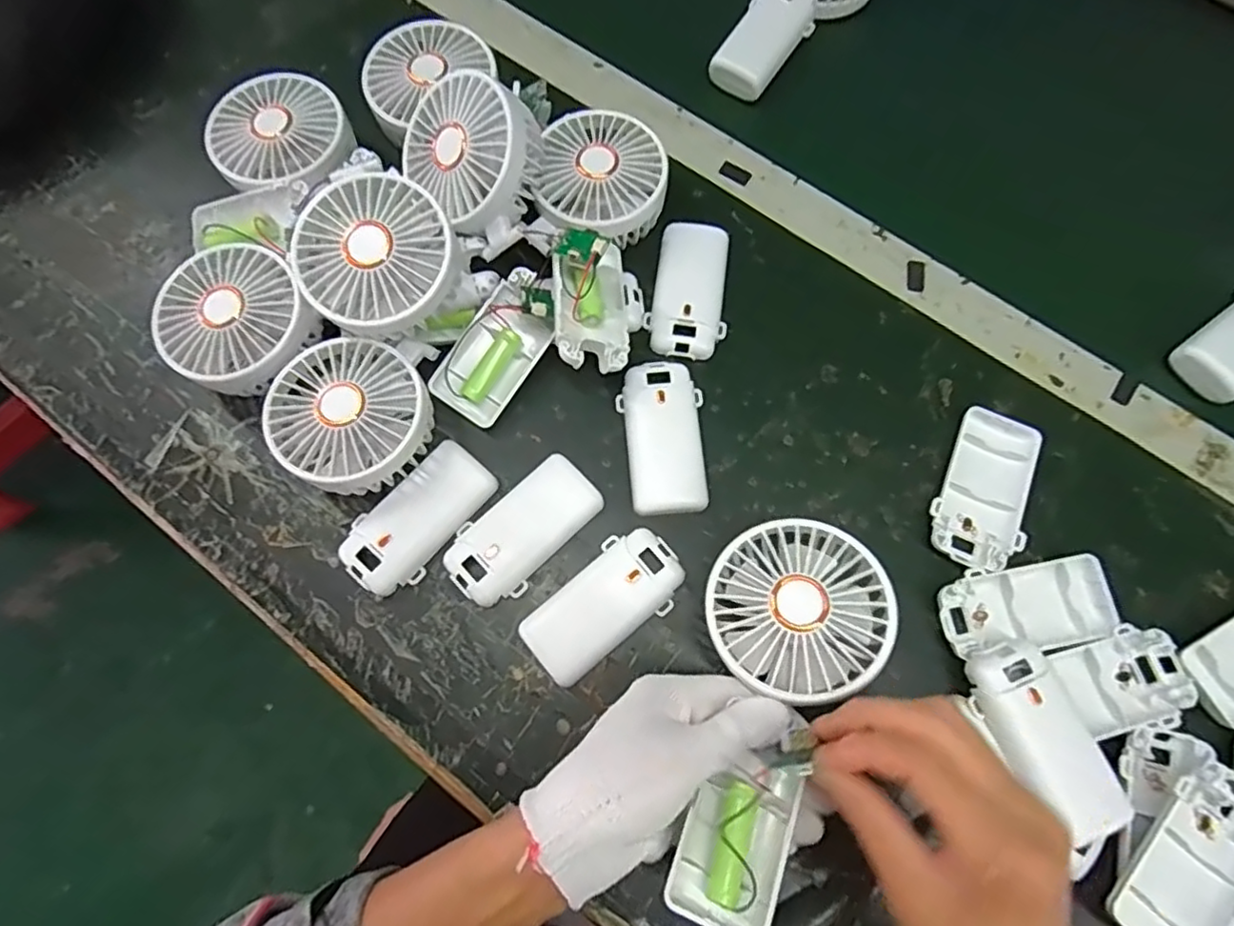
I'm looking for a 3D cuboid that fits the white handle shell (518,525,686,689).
[{"bbox_3d":[-0.007,0.078,0.360,0.093,0.017,0.047,-40,76,-13],"label":"white handle shell"}]

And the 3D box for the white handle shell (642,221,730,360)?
[{"bbox_3d":[0.049,-0.115,0.421,0.050,0.013,0.101,13,71,3],"label":"white handle shell"}]

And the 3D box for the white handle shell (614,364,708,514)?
[{"bbox_3d":[0.028,-0.016,0.389,0.047,0.014,0.092,-3,71,-2],"label":"white handle shell"}]

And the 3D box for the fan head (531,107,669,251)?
[{"bbox_3d":[-0.008,-0.179,0.410,0.077,0.034,0.084,0,71,-1],"label":"fan head"}]

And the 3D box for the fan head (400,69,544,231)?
[{"bbox_3d":[-0.084,-0.187,0.390,0.089,0.048,0.079,43,111,20],"label":"fan head"}]

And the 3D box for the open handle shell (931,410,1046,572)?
[{"bbox_3d":[0.214,0.016,0.378,0.048,0.013,0.096,27,73,8],"label":"open handle shell"}]

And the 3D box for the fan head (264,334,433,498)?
[{"bbox_3d":[-0.150,-0.024,0.373,0.083,0.047,0.081,0,71,-1],"label":"fan head"}]

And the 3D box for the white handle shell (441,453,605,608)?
[{"bbox_3d":[-0.054,0.038,0.372,0.047,0.011,0.093,42,75,12],"label":"white handle shell"}]

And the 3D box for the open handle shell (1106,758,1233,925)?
[{"bbox_3d":[0.276,0.192,0.312,0.047,0.021,0.095,41,75,12],"label":"open handle shell"}]

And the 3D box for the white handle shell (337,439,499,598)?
[{"bbox_3d":[-0.116,0.032,0.377,0.045,0.014,0.092,39,75,12],"label":"white handle shell"}]

